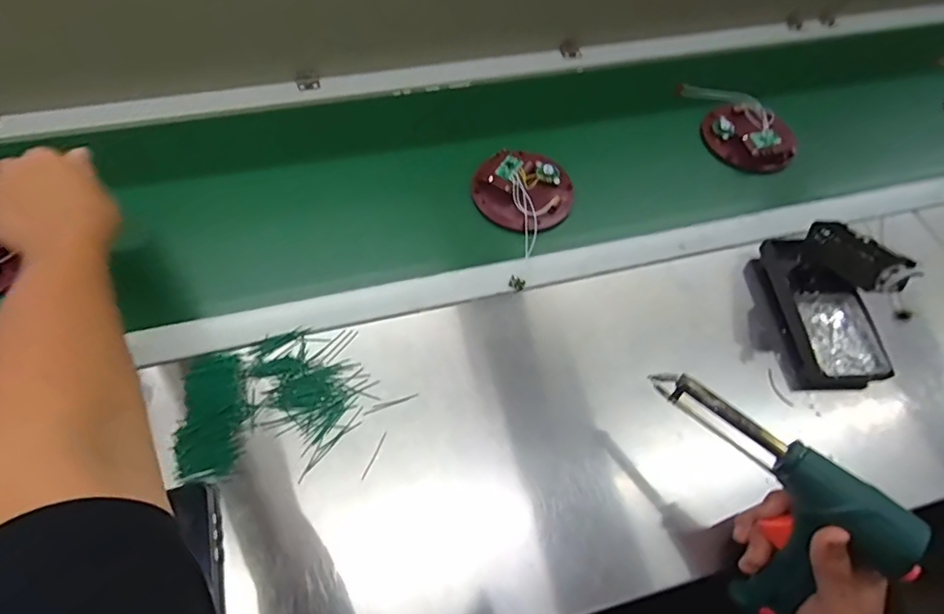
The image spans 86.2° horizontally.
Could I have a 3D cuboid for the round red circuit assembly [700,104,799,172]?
[{"bbox_3d":[0.365,-0.224,0.674,0.086,0.039,0.124,-35,64,3],"label":"round red circuit assembly"}]

